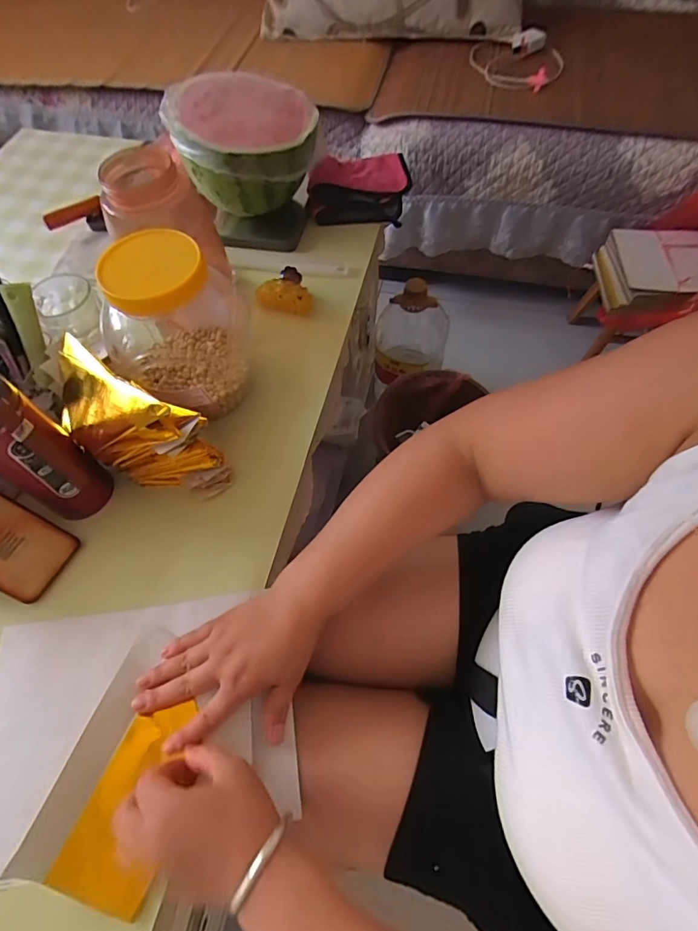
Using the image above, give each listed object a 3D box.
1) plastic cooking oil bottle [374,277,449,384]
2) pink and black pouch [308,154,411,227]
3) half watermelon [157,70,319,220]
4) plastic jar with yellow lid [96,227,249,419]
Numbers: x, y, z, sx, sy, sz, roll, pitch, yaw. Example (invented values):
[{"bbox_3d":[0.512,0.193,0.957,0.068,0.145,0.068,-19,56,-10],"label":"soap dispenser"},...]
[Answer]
[{"bbox_3d":[0.138,-0.272,1.007,0.157,0.280,0.151,2,61,3],"label":"plastic cooking oil bottle"},{"bbox_3d":[0.019,-0.455,0.754,0.159,0.050,0.142,1,61,3],"label":"pink and black pouch"},{"bbox_3d":[-0.144,-0.458,0.662,0.202,0.116,0.174,-4,61,0],"label":"half watermelon"},{"bbox_3d":[-0.187,-0.147,0.504,0.134,0.189,0.134,-1,61,2],"label":"plastic jar with yellow lid"}]

